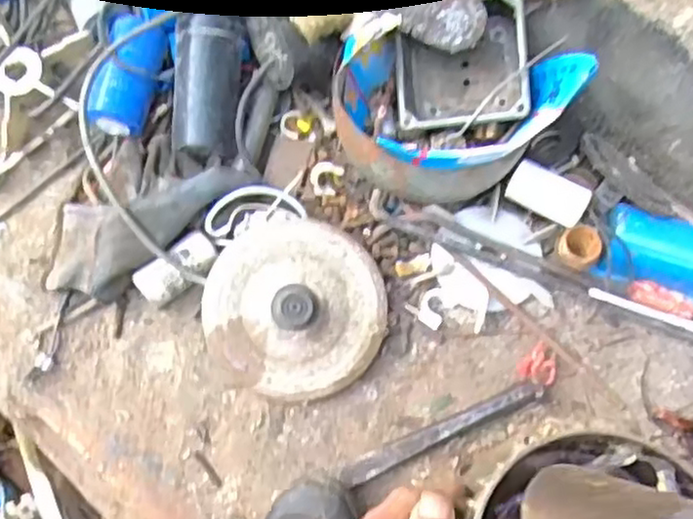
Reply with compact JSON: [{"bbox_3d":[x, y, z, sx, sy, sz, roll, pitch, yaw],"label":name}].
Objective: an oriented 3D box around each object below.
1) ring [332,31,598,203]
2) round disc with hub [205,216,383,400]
[{"bbox_3d":[0.080,-0.116,0.590,0.185,0.118,0.132,22,68,8],"label":"ring"},{"bbox_3d":[-0.041,0.038,0.569,0.146,0.042,0.146,0,84,-4],"label":"round disc with hub"}]

